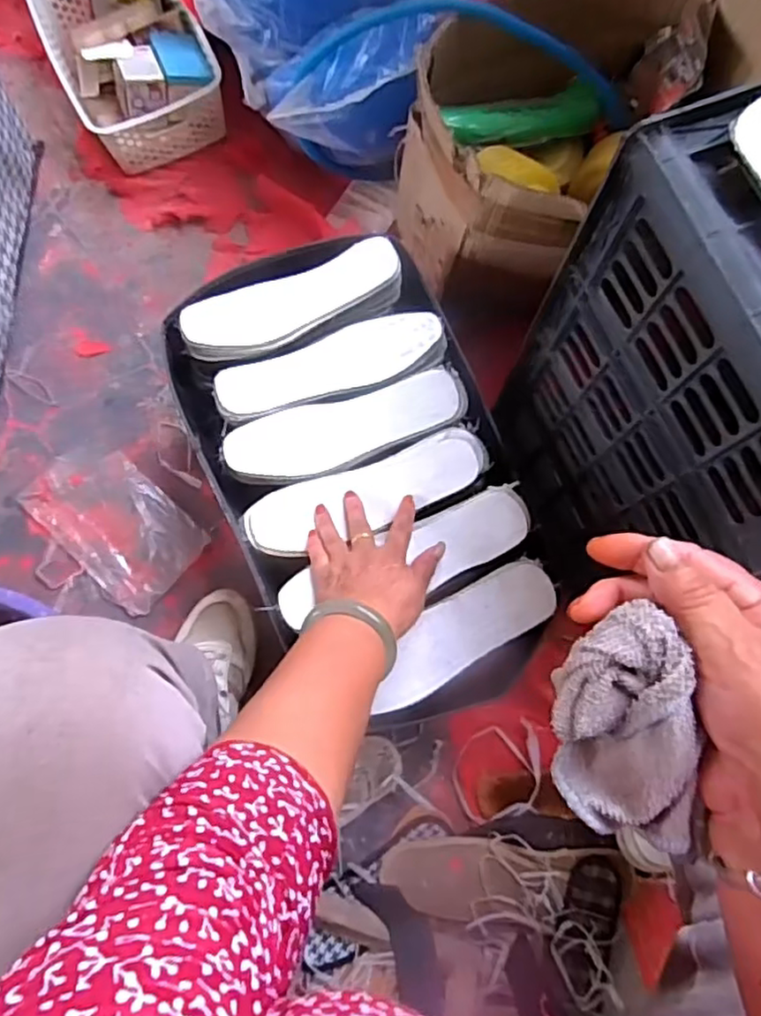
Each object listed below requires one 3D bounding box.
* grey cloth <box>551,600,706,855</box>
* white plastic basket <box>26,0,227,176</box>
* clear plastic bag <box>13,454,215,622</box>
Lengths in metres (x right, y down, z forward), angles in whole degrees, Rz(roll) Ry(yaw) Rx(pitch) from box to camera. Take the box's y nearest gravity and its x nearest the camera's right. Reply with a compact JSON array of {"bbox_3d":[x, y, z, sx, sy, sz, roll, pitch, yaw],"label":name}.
[{"bbox_3d":[0.101,0.094,0.268,0.053,0.048,0.097,-14,77,-4],"label":"grey cloth"},{"bbox_3d":[-0.353,-0.641,0.901,0.195,0.088,0.304,-26,78,-8],"label":"white plastic basket"},{"bbox_3d":[-0.320,0.018,0.776,0.200,0.017,0.128,41,79,8],"label":"clear plastic bag"}]

